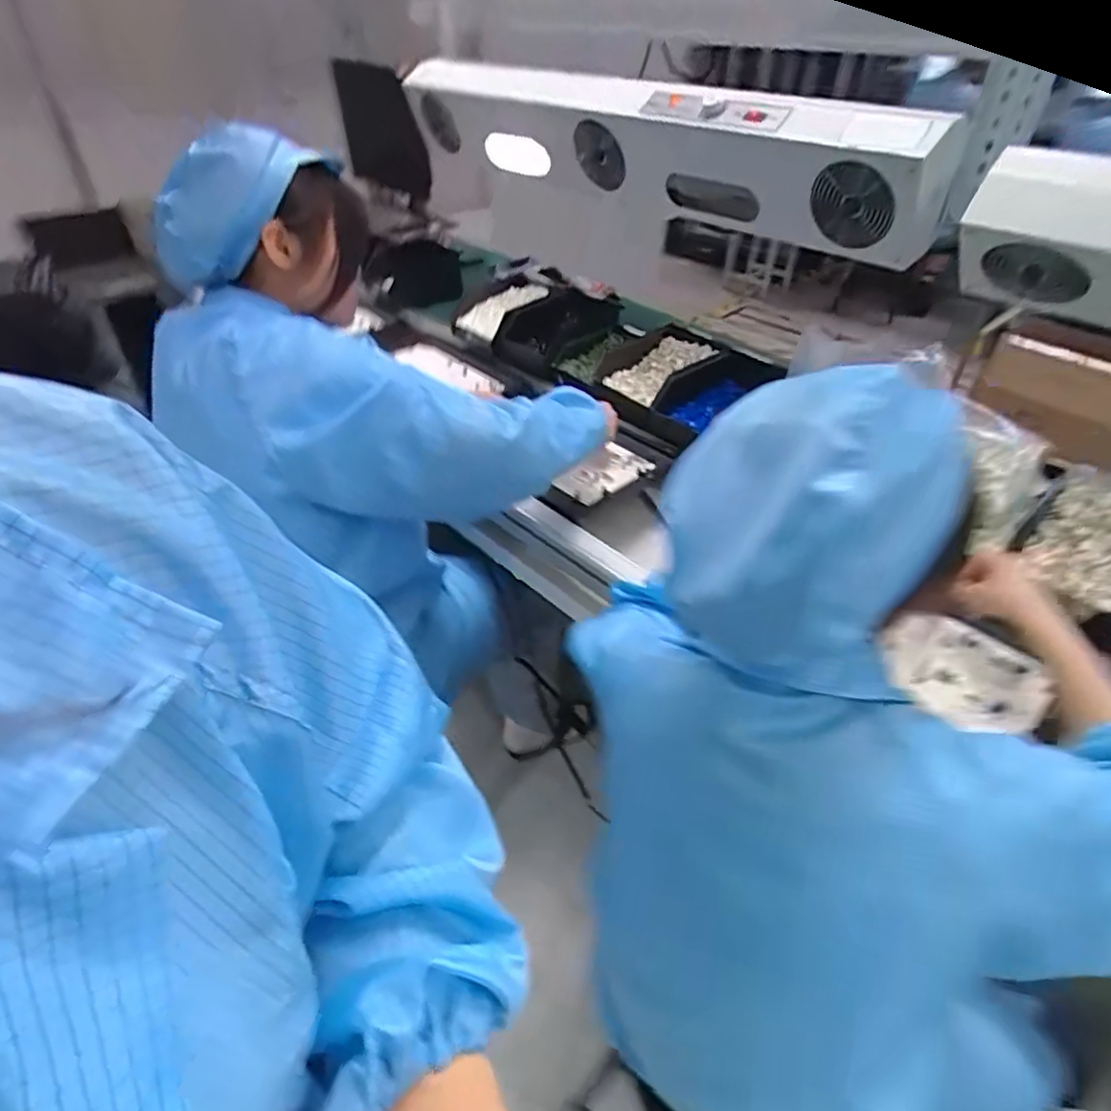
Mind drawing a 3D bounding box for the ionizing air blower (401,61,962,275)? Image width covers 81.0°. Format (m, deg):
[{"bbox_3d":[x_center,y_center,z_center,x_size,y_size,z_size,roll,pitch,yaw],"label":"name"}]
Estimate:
[{"bbox_3d":[0.082,-0.656,1.030,0.193,0.169,1.059,-27,48,-29],"label":"ionizing air blower"}]

